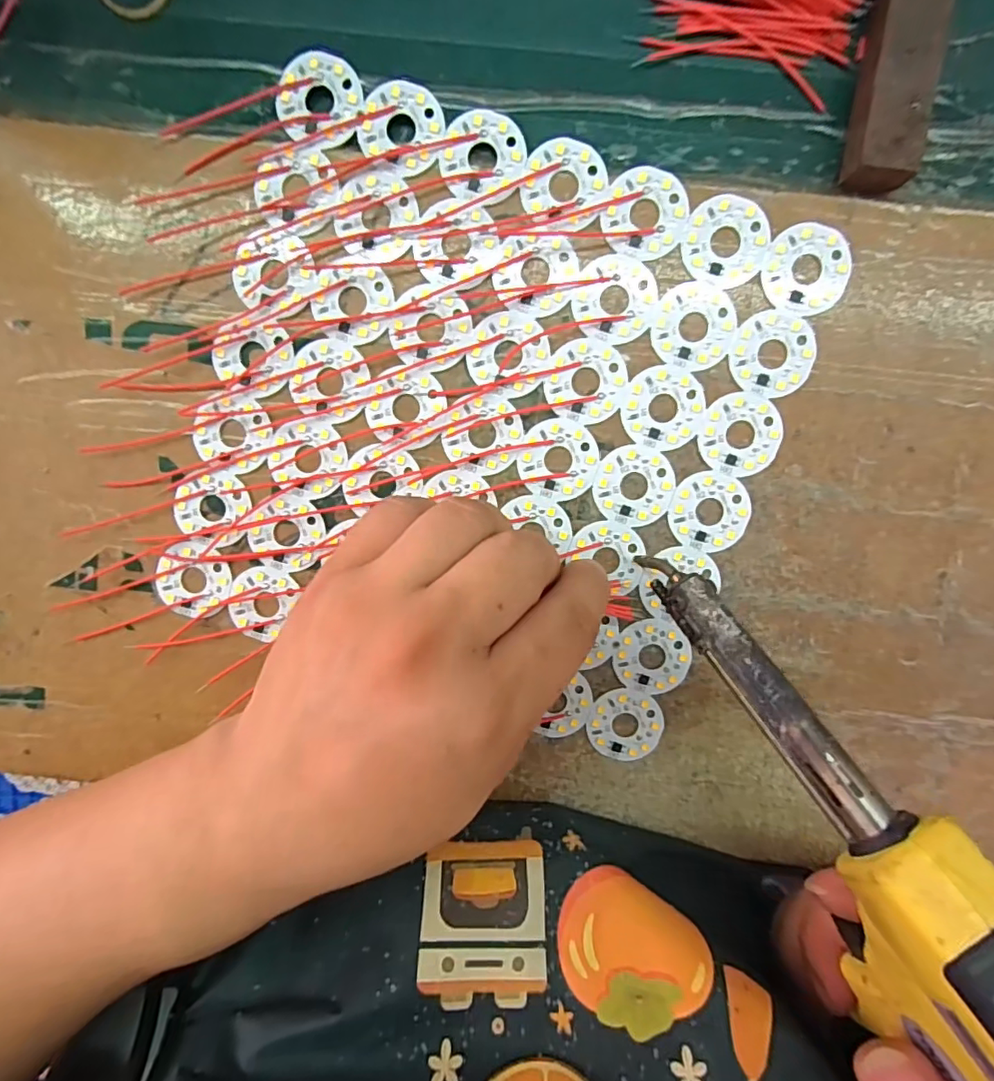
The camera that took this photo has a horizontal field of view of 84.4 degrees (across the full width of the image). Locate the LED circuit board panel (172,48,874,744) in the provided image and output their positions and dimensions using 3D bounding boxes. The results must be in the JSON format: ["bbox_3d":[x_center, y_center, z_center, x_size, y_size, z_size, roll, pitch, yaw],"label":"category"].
[{"bbox_3d":[-0.005,-0.042,0.209,0.207,0.004,0.203,20,98,-1],"label":"LED circuit board panel"}]

